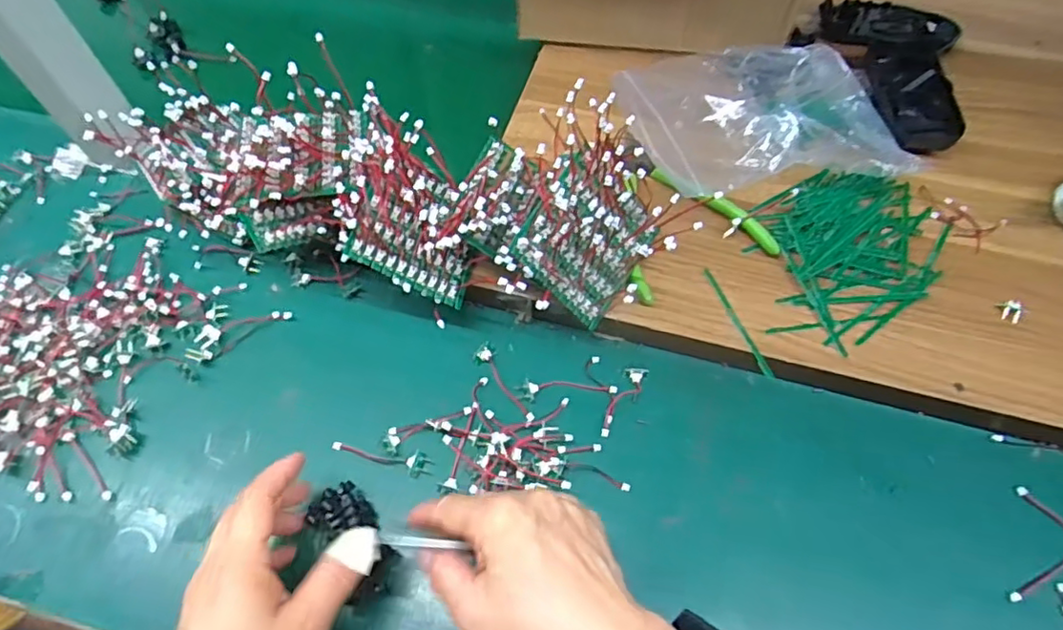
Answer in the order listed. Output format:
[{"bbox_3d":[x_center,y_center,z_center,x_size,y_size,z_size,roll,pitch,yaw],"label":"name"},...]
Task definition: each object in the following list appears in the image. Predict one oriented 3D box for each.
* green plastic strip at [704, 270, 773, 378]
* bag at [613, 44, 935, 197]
[{"bbox_3d":[0.136,0.004,0.413,0.006,0.005,0.084,-19,64,-11],"label":"green plastic strip"},{"bbox_3d":[0.164,-0.160,0.463,0.164,0.050,0.171,-10,60,-5],"label":"bag"}]

